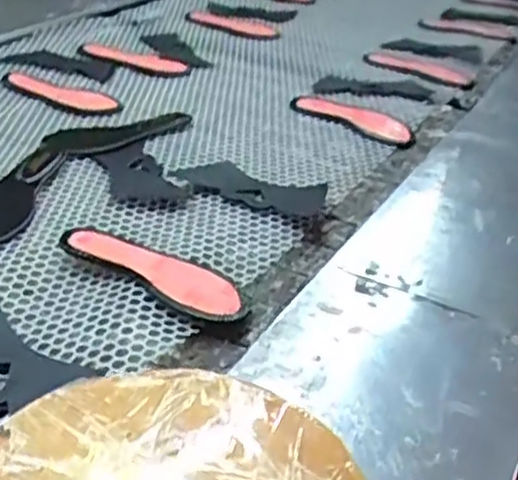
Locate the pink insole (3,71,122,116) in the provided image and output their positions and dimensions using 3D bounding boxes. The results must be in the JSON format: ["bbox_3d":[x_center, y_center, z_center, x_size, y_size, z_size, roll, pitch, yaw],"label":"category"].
[{"bbox_3d":[-0.320,-0.241,1.147,0.218,0.015,0.071,18,35,20],"label":"pink insole"}]

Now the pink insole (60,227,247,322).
[{"bbox_3d":[-0.111,0.028,0.748,0.233,0.018,0.081,22,35,25],"label":"pink insole"}]

